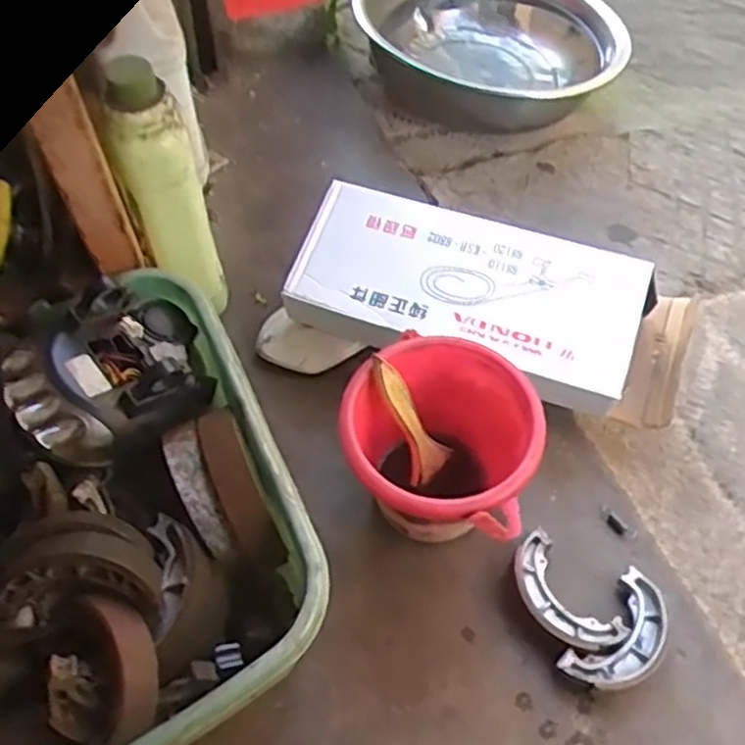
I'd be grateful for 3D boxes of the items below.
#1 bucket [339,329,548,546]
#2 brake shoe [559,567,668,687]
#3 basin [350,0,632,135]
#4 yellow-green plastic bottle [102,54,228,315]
[{"bbox_3d":[0.053,0.072,0.604,0.146,0.152,0.137,0,57,0],"label":"bucket"},{"bbox_3d":[0.196,0.210,0.582,0.054,0.024,0.103,38,64,22],"label":"brake shoe"},{"bbox_3d":[0.157,-0.454,1.005,0.313,0.098,0.326,0,57,0],"label":"basin"},{"bbox_3d":[-0.176,-0.144,0.644,0.062,0.245,0.067,-14,58,-10],"label":"yellow-green plastic bottle"}]

